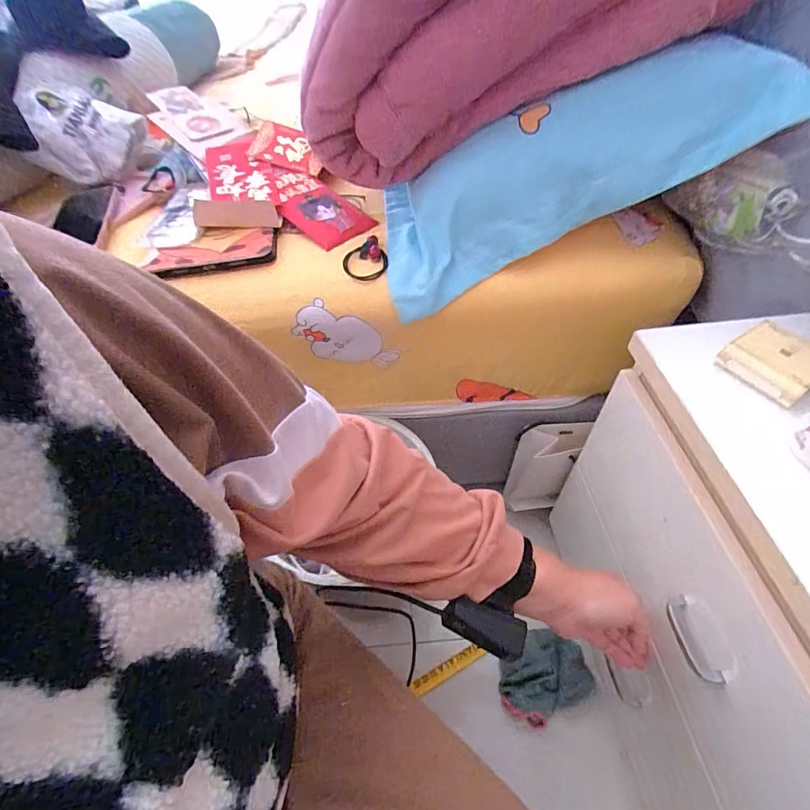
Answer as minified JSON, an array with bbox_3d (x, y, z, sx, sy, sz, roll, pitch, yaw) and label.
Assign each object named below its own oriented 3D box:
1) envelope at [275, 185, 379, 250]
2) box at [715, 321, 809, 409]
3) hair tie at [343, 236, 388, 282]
[{"bbox_3d":[-0.102,-0.245,0.584,0.107,0.012,0.080,42,65,15],"label":"envelope"},{"bbox_3d":[0.332,-0.037,0.399,0.073,0.024,0.069,-27,54,-19],"label":"box"},{"bbox_3d":[-0.048,-0.174,0.533,0.051,0.017,0.057,-17,51,-12],"label":"hair tie"}]

